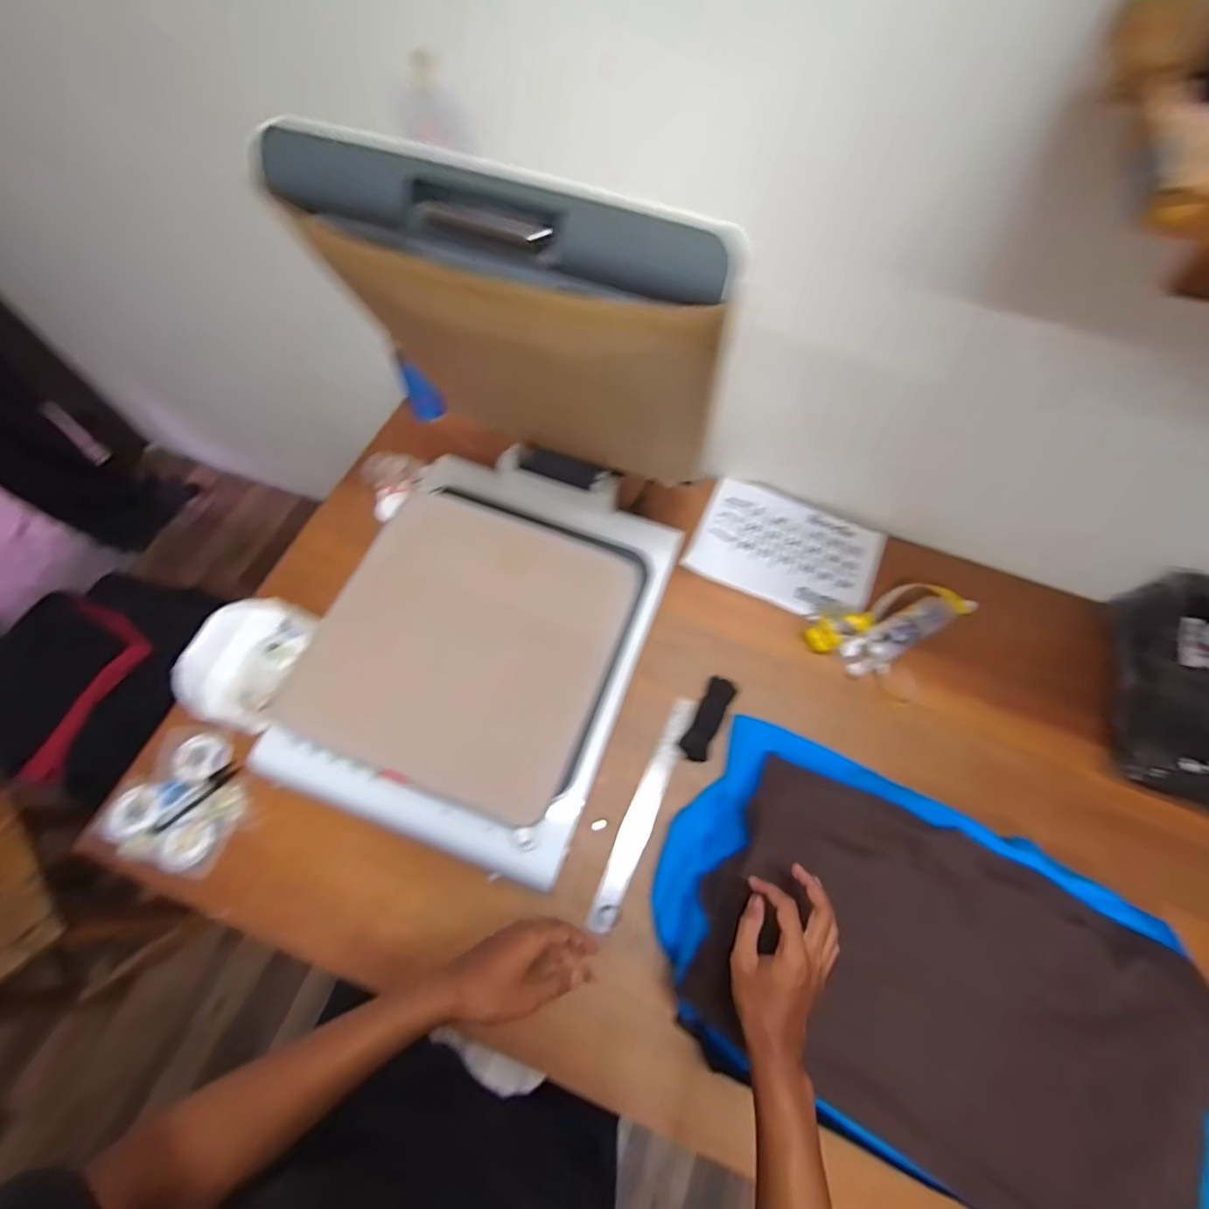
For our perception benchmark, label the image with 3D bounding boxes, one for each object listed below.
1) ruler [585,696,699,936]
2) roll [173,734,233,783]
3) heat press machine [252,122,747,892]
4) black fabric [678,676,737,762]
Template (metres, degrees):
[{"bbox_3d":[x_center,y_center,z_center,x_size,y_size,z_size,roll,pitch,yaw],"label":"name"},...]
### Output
[{"bbox_3d":[0.058,0.278,0.751,0.039,0.005,0.325,23,67,7],"label":"ruler"},{"bbox_3d":[-0.568,0.214,0.760,0.065,0.012,0.065,1,66,-3],"label":"roll"},{"bbox_3d":[-0.149,-0.055,0.568,0.421,0.476,0.555,20,66,6],"label":"heat press machine"},{"bbox_3d":[0.153,0.166,0.795,0.040,0.020,0.126,26,67,9],"label":"black fabric"}]

